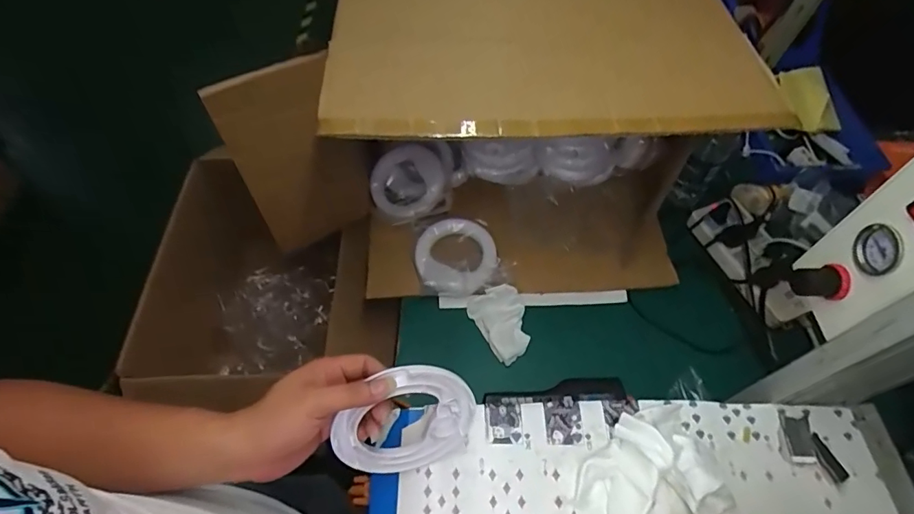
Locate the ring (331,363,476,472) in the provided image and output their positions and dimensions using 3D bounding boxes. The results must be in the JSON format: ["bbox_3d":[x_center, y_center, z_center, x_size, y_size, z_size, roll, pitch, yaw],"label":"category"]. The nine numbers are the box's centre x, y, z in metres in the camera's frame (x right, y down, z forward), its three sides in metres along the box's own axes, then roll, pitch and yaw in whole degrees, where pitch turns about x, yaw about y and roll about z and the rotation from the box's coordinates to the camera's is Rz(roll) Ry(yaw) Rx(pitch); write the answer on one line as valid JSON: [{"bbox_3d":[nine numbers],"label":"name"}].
[{"bbox_3d":[-0.048,0.161,0.466,0.133,0.142,0.015,-16,34,-7],"label":"ring"}]

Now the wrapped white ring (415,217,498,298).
[{"bbox_3d":[-0.001,-0.010,0.794,0.126,0.026,0.138,0,58,0],"label":"wrapped white ring"}]

